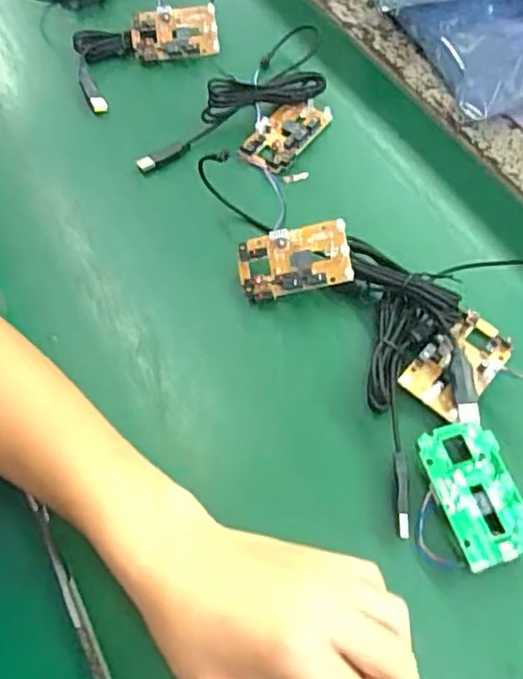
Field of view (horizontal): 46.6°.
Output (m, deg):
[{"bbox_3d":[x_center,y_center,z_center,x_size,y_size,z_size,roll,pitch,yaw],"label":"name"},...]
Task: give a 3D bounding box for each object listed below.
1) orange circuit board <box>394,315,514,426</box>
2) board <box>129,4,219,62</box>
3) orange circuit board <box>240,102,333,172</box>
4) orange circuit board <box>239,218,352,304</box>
[{"bbox_3d":[0.125,0.015,0.386,0.043,0.013,0.073,40,70,22],"label":"orange circuit board"},{"bbox_3d":[-0.081,-0.282,0.560,0.078,0.010,0.043,-5,103,2],"label":"board"},{"bbox_3d":[0.019,-0.171,0.501,0.046,0.011,0.074,31,67,18],"label":"orange circuit board"},{"bbox_3d":[0.022,-0.055,0.421,0.076,0.009,0.044,-12,80,12],"label":"orange circuit board"}]

